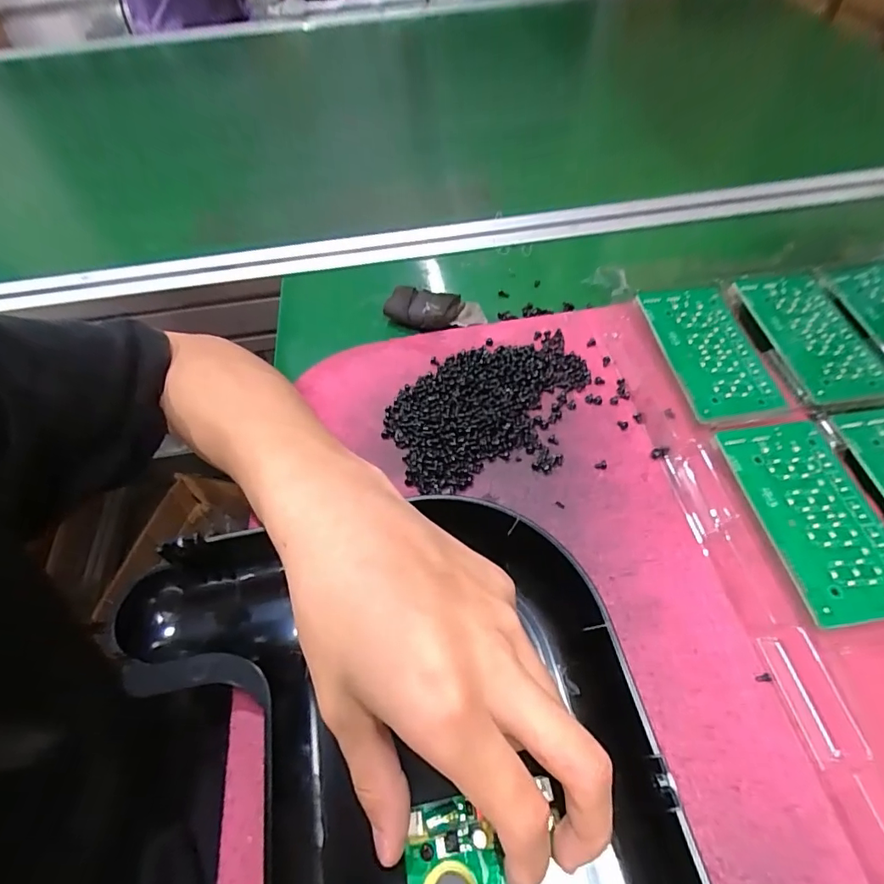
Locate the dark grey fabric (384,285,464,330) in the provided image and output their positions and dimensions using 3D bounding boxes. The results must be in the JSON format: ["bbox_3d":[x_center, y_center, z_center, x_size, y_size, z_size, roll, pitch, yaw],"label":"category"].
[{"bbox_3d":[-0.014,-0.097,0.363,0.054,0.020,0.028,16,59,15],"label":"dark grey fabric"}]

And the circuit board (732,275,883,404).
[{"bbox_3d":[0.242,-0.071,0.322,0.059,0.006,0.102,-10,56,-2],"label":"circuit board"}]

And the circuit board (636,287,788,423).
[{"bbox_3d":[0.169,-0.060,0.313,0.059,0.008,0.103,-9,56,-2],"label":"circuit board"}]

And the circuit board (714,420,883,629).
[{"bbox_3d":[0.189,0.036,0.251,0.058,0.004,0.106,-7,57,-4],"label":"circuit board"}]

